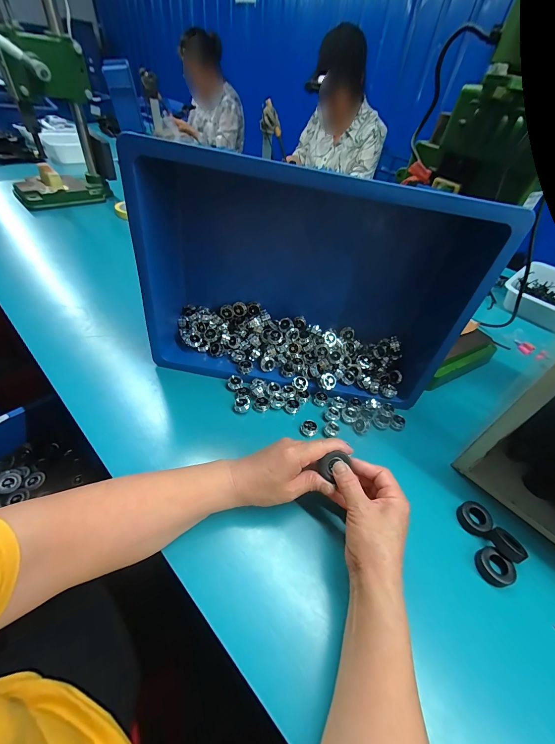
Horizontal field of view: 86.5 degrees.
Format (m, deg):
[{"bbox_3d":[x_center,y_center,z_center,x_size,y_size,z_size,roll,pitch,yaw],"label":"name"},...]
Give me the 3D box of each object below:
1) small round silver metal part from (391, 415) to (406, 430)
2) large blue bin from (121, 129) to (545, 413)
[{"bbox_3d":[0.190,0.079,0.465,0.020,0.013,0.018,33,51,22],"label":"small round silver metal part"},{"bbox_3d":[0.044,-0.150,0.455,0.469,0.290,0.214,9,46,1],"label":"large blue bin"}]

